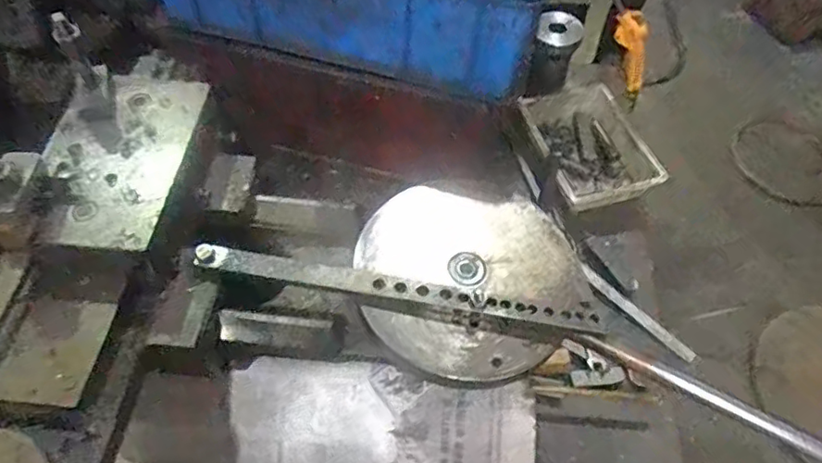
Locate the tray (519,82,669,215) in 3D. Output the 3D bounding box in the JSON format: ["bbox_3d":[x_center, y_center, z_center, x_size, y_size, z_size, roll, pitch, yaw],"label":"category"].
[{"bbox_3d":[0.222,-0.103,0.750,0.127,0.059,0.180,-8,57,-9],"label":"tray"}]

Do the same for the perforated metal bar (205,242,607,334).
[{"bbox_3d":[-0.010,0.046,0.479,0.325,0.013,0.023,10,56,3],"label":"perforated metal bar"}]

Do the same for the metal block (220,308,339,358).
[{"bbox_3d":[-0.109,0.085,0.488,0.092,0.026,0.024,6,56,0],"label":"metal block"}]

